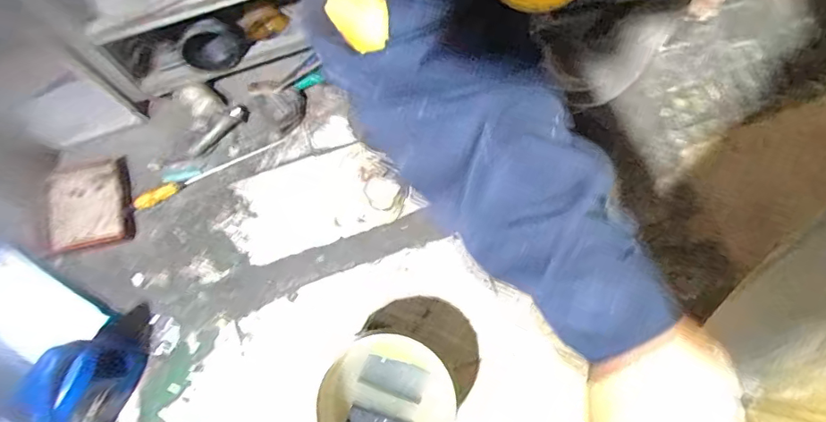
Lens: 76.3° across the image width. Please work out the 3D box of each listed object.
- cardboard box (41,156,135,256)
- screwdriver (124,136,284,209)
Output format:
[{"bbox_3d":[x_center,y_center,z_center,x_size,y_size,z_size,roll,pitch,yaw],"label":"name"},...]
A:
[{"bbox_3d":[-0.825,-0.021,1.334,0.212,0.040,0.249,-17,56,-13],"label":"cardboard box"},{"bbox_3d":[-0.516,-0.093,1.318,0.424,0.033,0.041,-22,78,-5],"label":"screwdriver"}]

